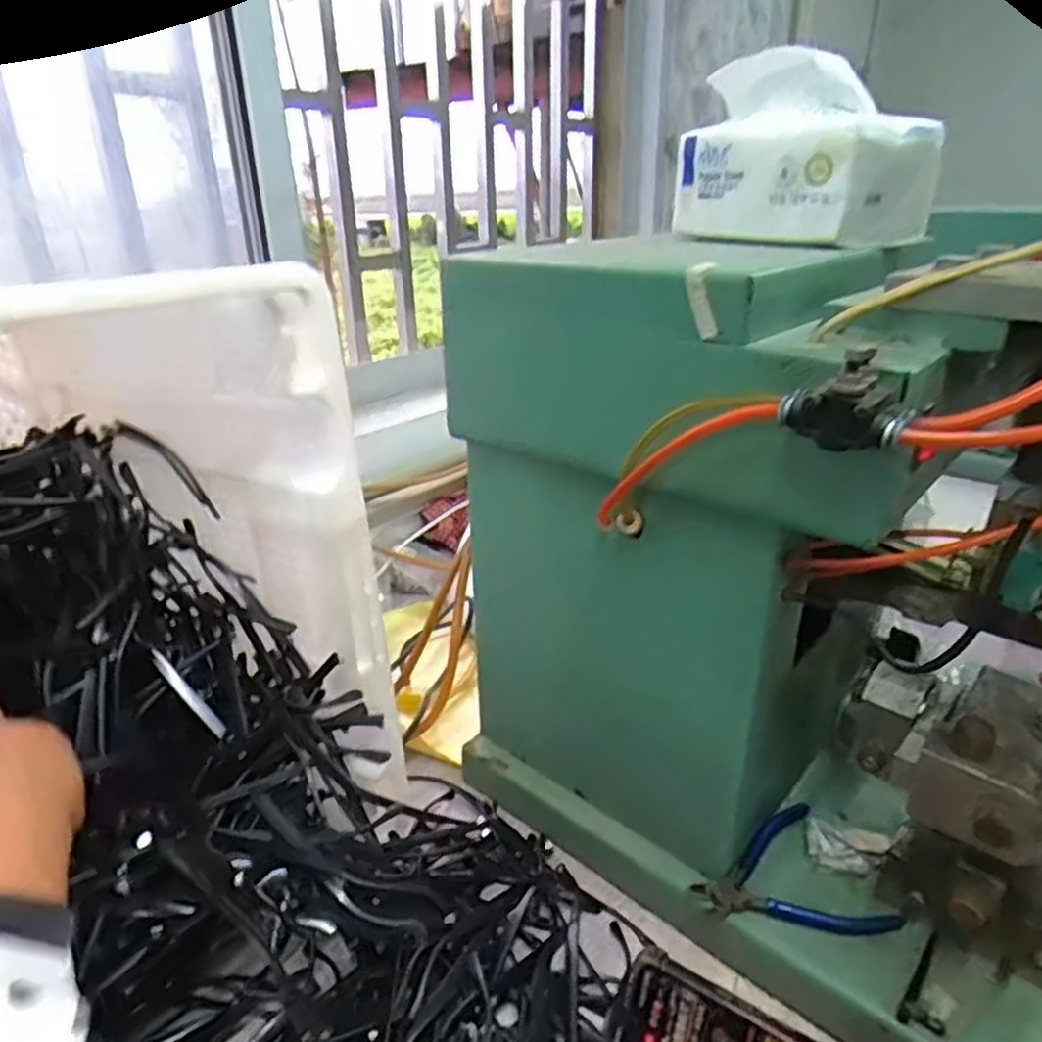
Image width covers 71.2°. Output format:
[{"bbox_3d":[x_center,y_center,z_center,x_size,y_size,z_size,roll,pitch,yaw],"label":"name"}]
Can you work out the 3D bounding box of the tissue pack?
[{"bbox_3d":[0.180,-0.236,0.466,0.074,0.102,0.140,-14,28,-28],"label":"tissue pack"}]

